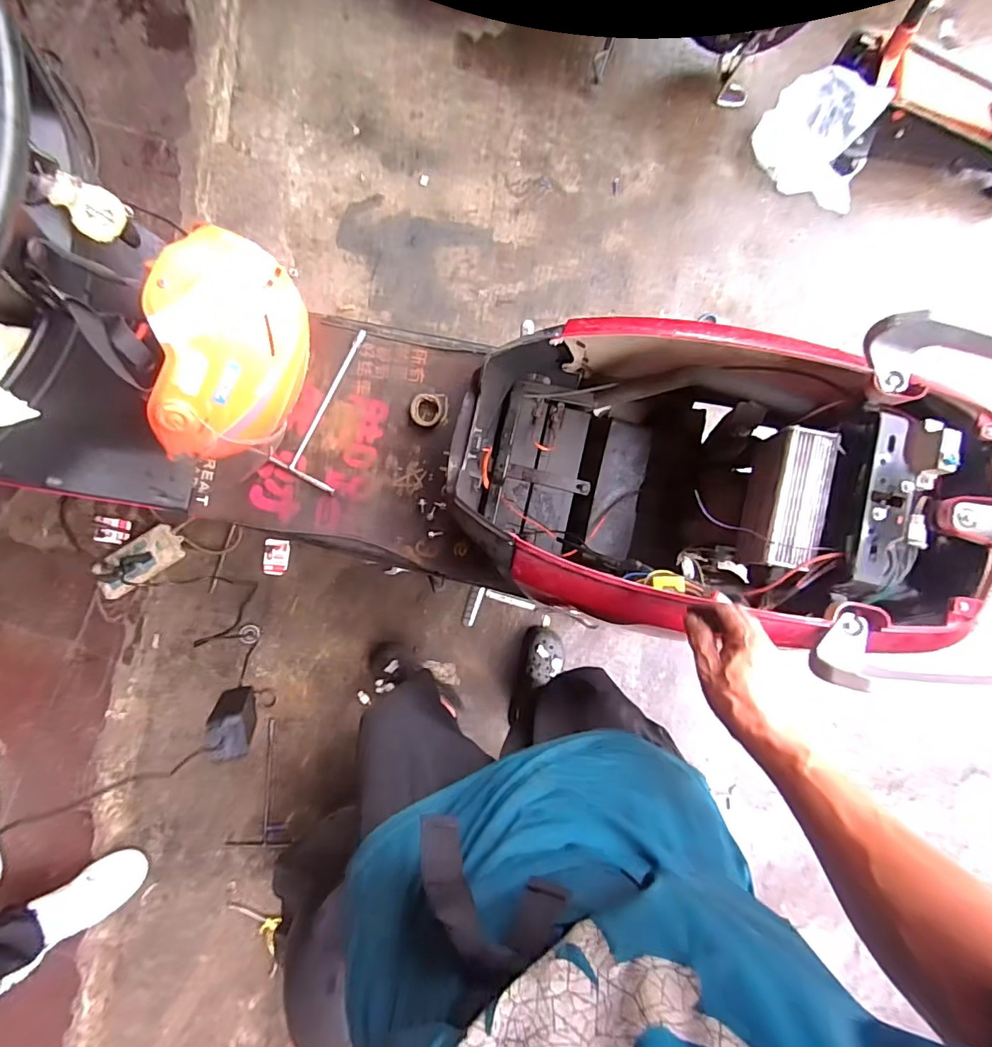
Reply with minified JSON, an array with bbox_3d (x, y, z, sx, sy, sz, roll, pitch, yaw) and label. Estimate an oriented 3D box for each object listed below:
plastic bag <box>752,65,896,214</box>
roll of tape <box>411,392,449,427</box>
[{"bbox_3d":[0.816,-0.956,1.259,0.317,0.175,0.185,44,85,3],"label":"plastic bag"},{"bbox_3d":[-0.110,-0.186,0.831,0.058,0.014,0.053,1,85,0],"label":"roll of tape"}]

